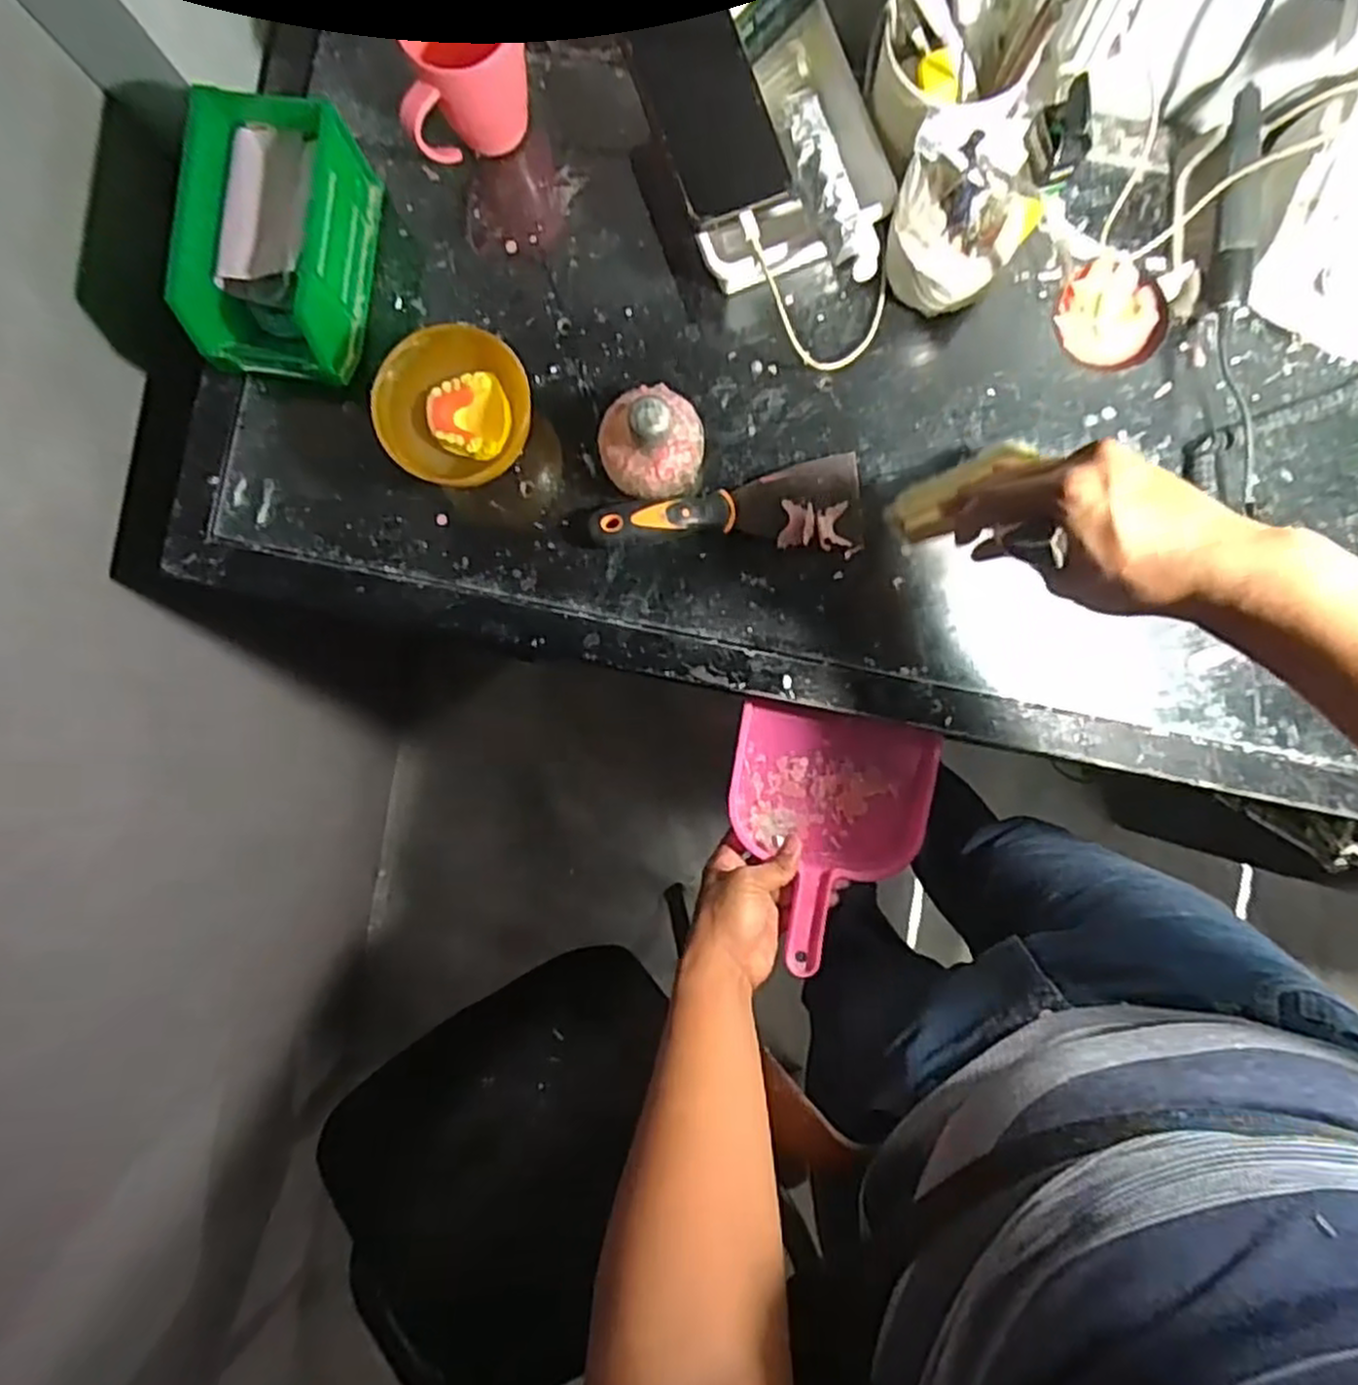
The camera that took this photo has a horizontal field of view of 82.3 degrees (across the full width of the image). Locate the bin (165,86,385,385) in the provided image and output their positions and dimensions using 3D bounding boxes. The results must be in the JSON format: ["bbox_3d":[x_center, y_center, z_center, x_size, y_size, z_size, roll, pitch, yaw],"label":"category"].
[{"bbox_3d":[-0.291,-0.325,0.568,0.102,0.078,0.174,7,89,1],"label":"bin"}]

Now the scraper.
[{"bbox_3d":[0.038,-0.140,0.592,0.201,0.023,0.067,-5,89,1],"label":"scraper"}]

